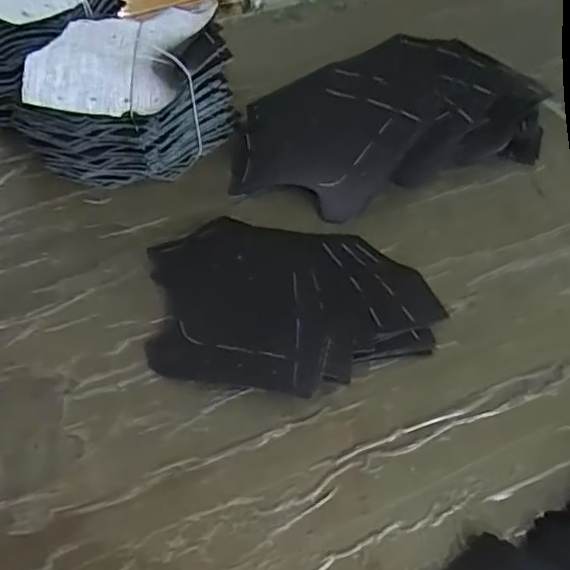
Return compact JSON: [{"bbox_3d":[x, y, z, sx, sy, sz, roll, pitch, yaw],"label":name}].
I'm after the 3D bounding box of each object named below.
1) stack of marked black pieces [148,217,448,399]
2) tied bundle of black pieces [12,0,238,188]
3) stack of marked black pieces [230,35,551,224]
[{"bbox_3d":[0.005,0.013,0.374,0.177,0.026,0.122,0,52,0],"label":"stack of marked black pieces"},{"bbox_3d":[-0.115,-0.134,0.446,0.154,0.095,0.091,-10,52,-8],"label":"tied bundle of black pieces"},{"bbox_3d":[0.081,-0.130,0.471,0.254,0.054,0.121,-17,53,-13],"label":"stack of marked black pieces"}]

